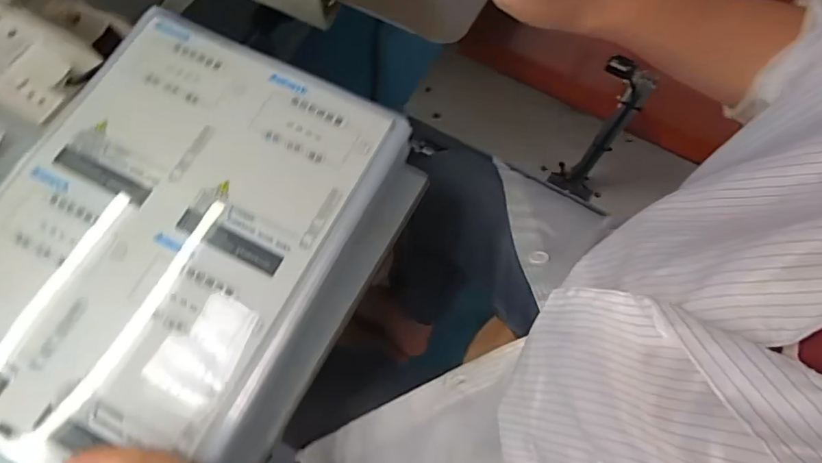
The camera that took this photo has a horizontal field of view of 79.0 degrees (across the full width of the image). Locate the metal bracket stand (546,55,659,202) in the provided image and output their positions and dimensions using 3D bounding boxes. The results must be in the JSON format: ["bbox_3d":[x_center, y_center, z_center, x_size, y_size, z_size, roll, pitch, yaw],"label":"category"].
[{"bbox_3d":[0.259,-0.127,0.700,0.052,0.325,0.070,-35,74,-11],"label":"metal bracket stand"}]

